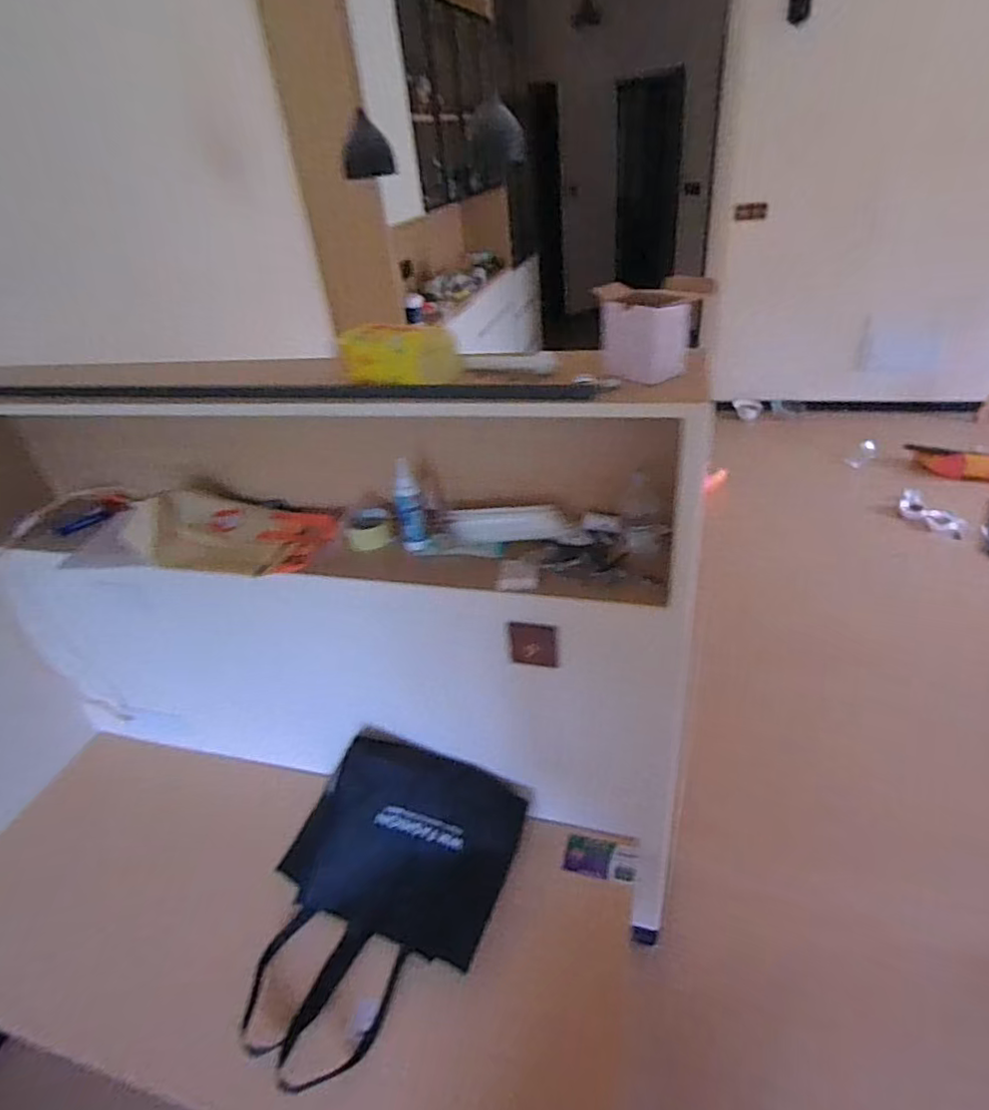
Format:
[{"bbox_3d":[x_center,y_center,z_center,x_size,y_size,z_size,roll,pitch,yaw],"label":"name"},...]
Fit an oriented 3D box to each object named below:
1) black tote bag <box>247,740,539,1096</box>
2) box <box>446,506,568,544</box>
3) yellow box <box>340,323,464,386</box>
[{"bbox_3d":[-0.234,0.616,1.124,0.430,0.225,0.550,11,38,24],"label":"black tote bag"},{"bbox_3d":[0.020,-0.058,1.110,0.217,0.039,0.069,0,35,10],"label":"box"},{"bbox_3d":[-0.139,-0.295,0.885,0.169,0.071,0.090,10,38,23],"label":"yellow box"}]

